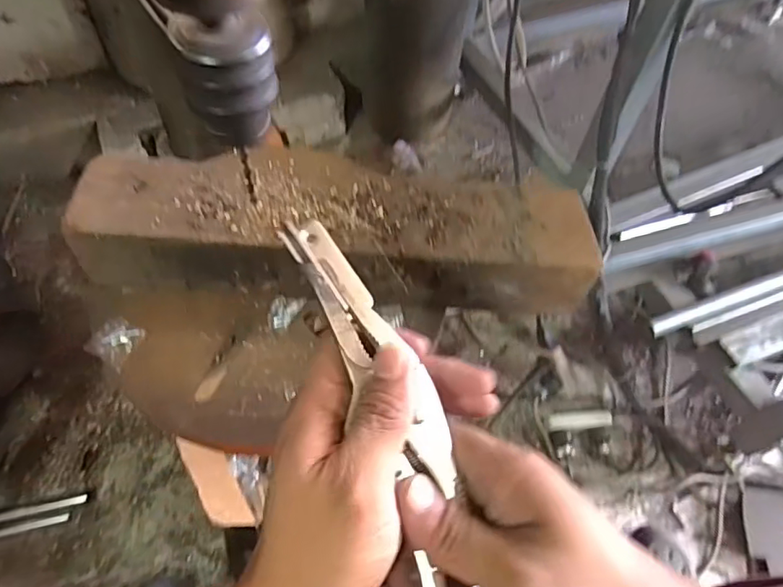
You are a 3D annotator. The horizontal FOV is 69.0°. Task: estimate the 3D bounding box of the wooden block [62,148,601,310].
[{"bbox_3d":[-0.043,-0.049,0.486,0.416,0.079,0.105,3,58,-2],"label":"wooden block"}]

